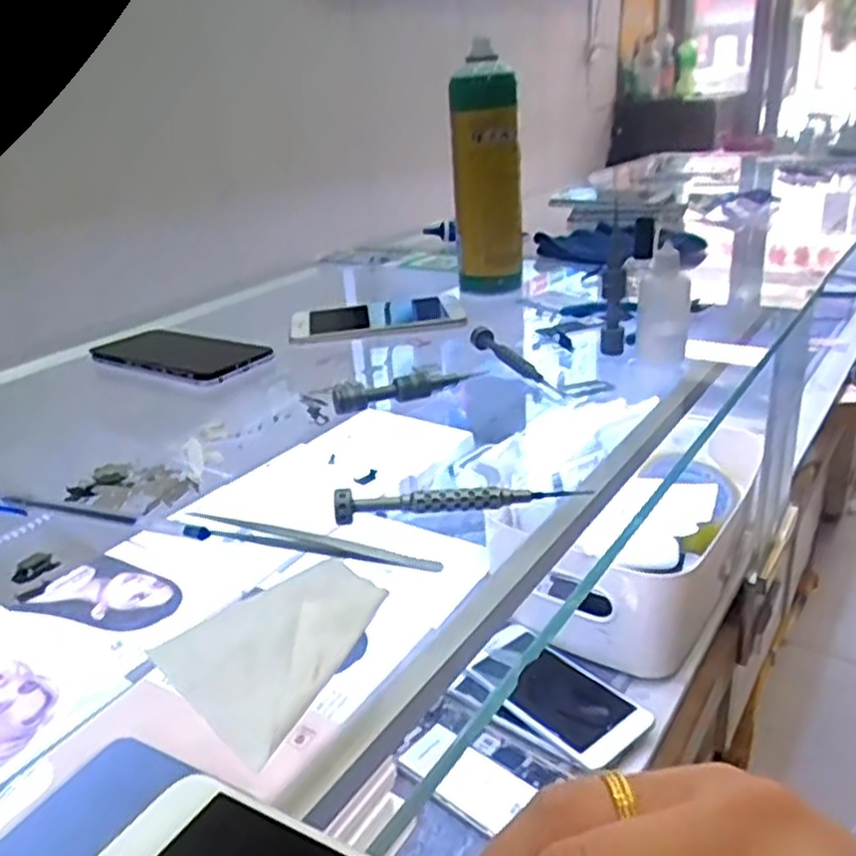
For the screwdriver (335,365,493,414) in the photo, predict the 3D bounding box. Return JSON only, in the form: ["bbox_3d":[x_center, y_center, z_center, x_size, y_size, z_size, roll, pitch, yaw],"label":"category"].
[{"bbox_3d":[-0.014,-0.029,0.525,0.106,0.016,0.016,-12,25,-14],"label":"screwdriver"}]

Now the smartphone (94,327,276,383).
[{"bbox_3d":[-0.207,-0.062,0.637,0.148,0.013,0.075,9,28,28],"label":"smartphone"}]

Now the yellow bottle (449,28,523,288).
[{"bbox_3d":[0.055,-0.238,0.723,0.060,0.214,0.052,-5,25,0],"label":"yellow bottle"}]

